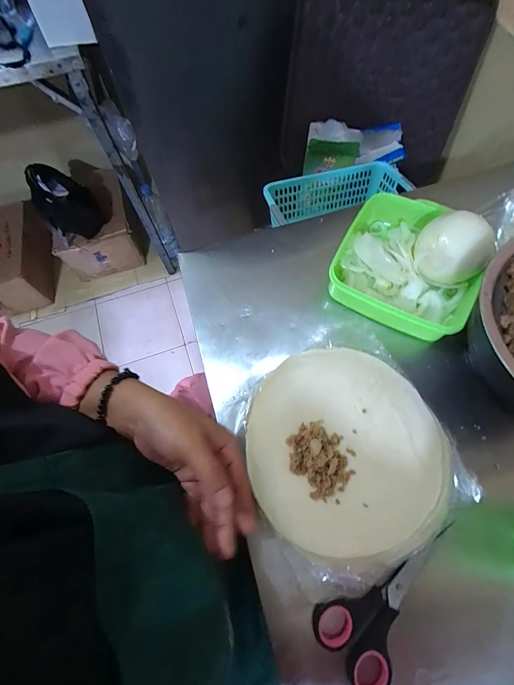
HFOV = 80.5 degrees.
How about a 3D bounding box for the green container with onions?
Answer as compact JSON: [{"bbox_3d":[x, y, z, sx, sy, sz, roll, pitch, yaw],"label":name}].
[{"bbox_3d":[0.173,-0.097,0.334,0.149,0.074,0.147,25,71,11],"label":"green container with onions"}]

